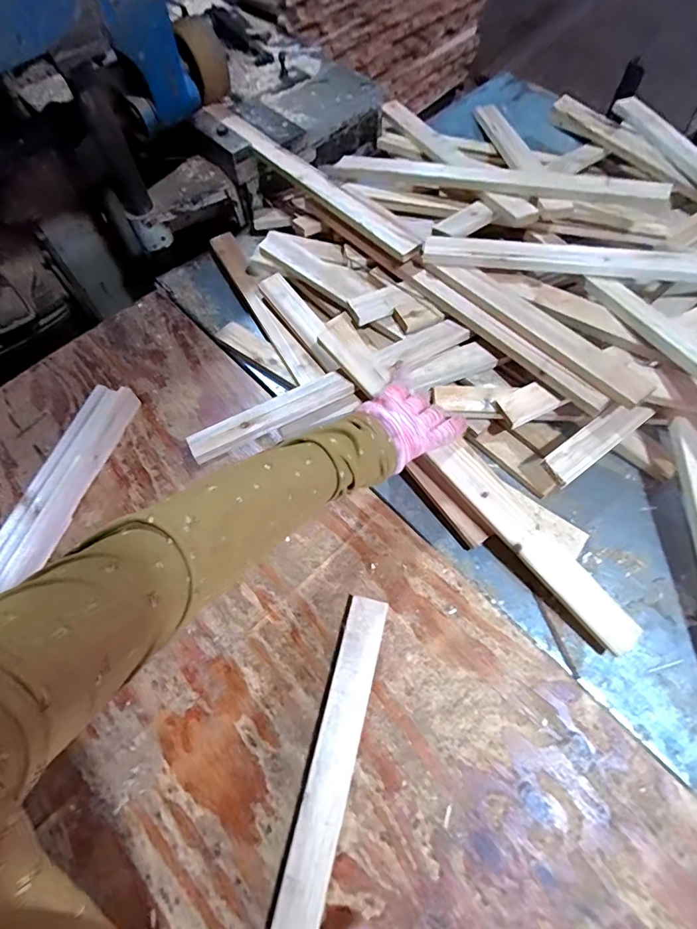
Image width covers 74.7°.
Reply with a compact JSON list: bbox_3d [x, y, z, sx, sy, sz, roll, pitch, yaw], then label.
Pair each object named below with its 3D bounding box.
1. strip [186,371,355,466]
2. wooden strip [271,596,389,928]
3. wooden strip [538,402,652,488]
[{"bbox_3d":[-0.096,-0.063,0.574,0.210,0.012,0.044,-27,65,-12],"label":"strip"},{"bbox_3d":[-0.018,0.299,0.434,0.040,0.017,0.335,12,64,8],"label":"wooden strip"},{"bbox_3d":[0.304,-0.032,0.557,0.156,0.014,0.040,-34,67,-14],"label":"wooden strip"}]

